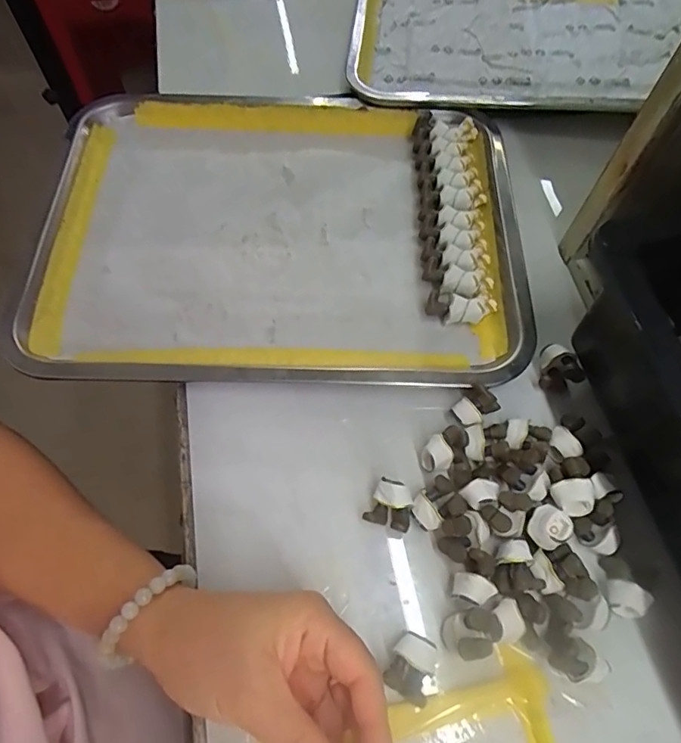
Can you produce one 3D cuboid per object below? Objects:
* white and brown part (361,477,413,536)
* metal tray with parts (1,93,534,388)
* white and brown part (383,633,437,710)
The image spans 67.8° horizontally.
[{"bbox_3d":[0.029,0.076,0.288,0.024,0.018,0.024,21,67,10],"label":"white and brown part"},{"bbox_3d":[-0.053,-0.111,0.380,0.354,0.034,0.260,1,65,1],"label":"metal tray with parts"},{"bbox_3d":[0.039,0.152,0.258,0.028,0.017,0.028,34,70,15],"label":"white and brown part"}]

